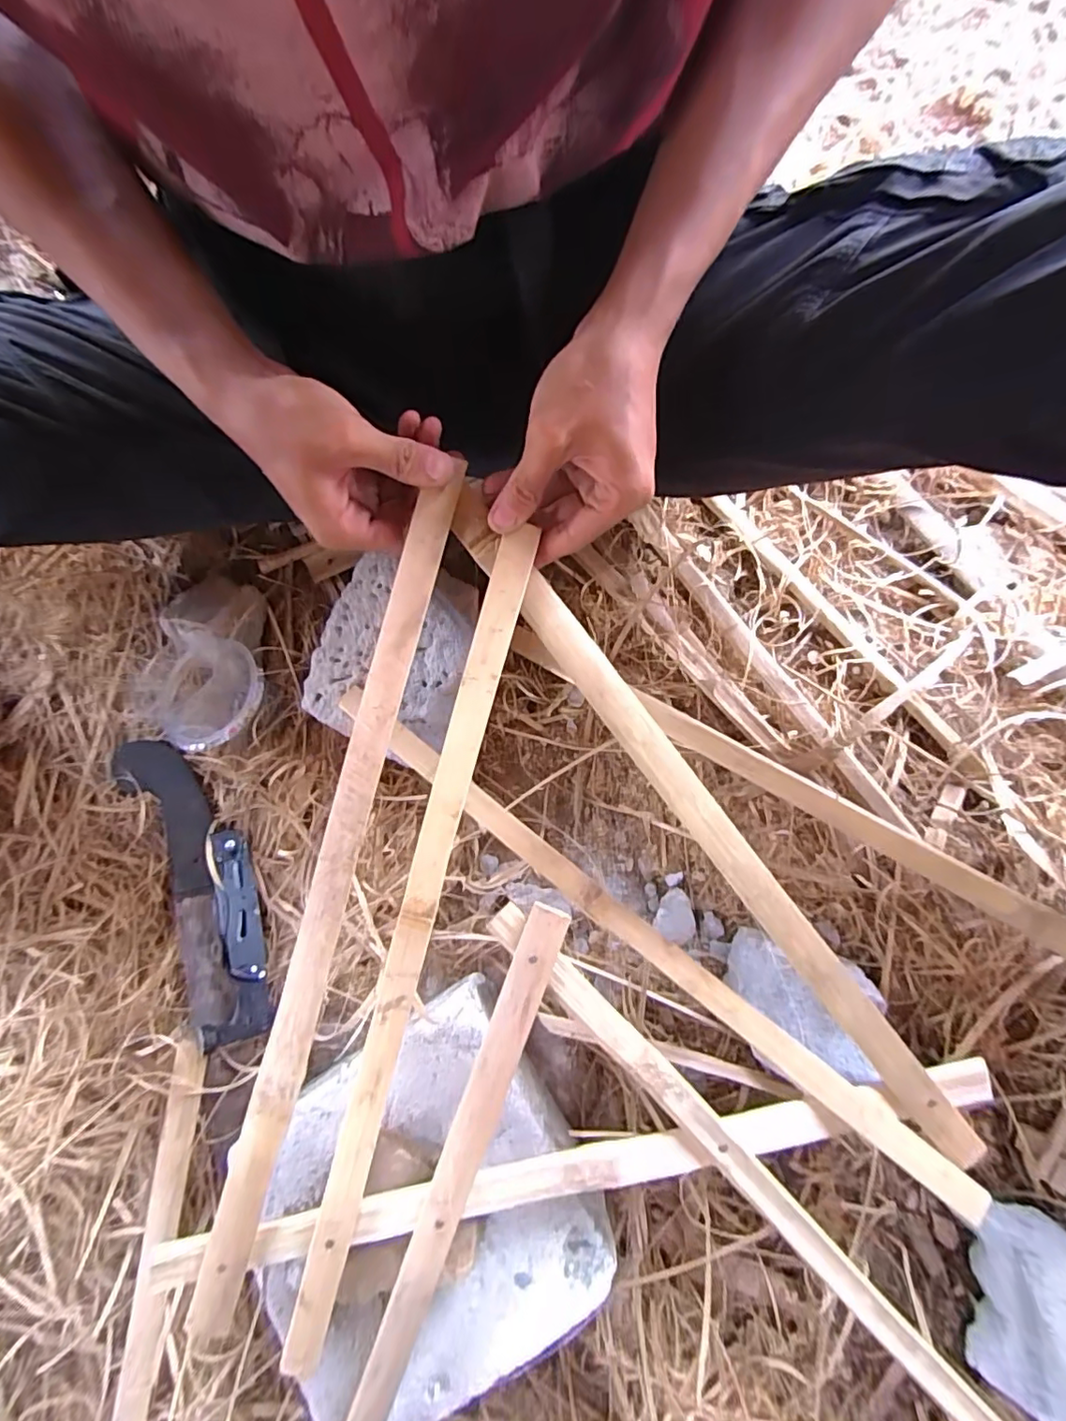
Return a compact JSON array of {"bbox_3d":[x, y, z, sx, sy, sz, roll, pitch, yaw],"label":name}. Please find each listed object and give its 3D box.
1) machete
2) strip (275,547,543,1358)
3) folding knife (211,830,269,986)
[{"bbox_3d":[-0.281,0.143,0.464,0.054,0.032,0.252,-23,78,-2],"label":"machete"},{"bbox_3d":[-0.070,0.132,0.331,0.021,0.009,0.488,15,88,5],"label":"strip"},{"bbox_3d":[-0.241,0.158,0.463,0.012,0.032,0.118,-26,74,42],"label":"folding knife"}]

